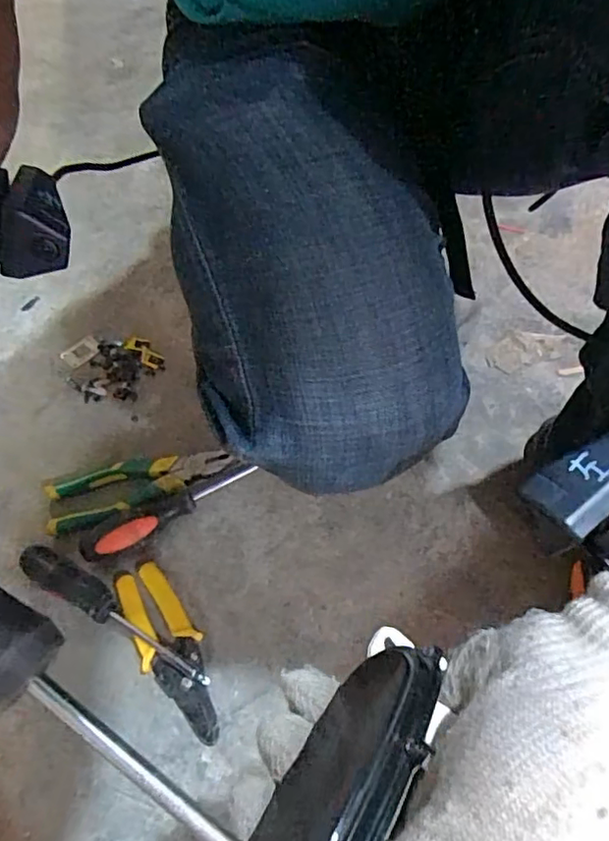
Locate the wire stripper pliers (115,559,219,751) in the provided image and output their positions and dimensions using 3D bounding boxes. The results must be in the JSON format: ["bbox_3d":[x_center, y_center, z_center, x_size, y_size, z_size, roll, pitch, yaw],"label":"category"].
[{"bbox_3d":[-0.116,0.194,0.504,0.051,0.011,0.162,-35,58,-16],"label":"wire stripper pliers"}]

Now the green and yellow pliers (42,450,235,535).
[{"bbox_3d":[-0.168,0.061,0.596,0.184,0.016,0.065,-19,55,-6],"label":"green and yellow pliers"}]

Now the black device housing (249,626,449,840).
[{"bbox_3d":[0.002,0.132,0.185,0.035,0.040,0.142,27,56,20],"label":"black device housing"}]

